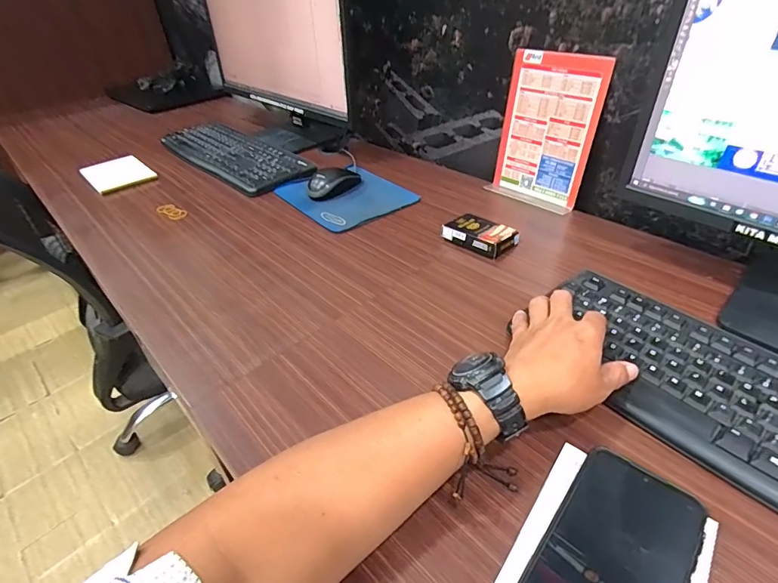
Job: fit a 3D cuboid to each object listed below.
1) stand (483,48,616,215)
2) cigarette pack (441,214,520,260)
[{"bbox_3d":[0.238,-0.244,0.665,0.049,0.209,0.148,-32,47,-32],"label":"stand"},{"bbox_3d":[0.129,-0.079,0.608,0.066,0.025,0.089,-32,47,-32],"label":"cigarette pack"}]

